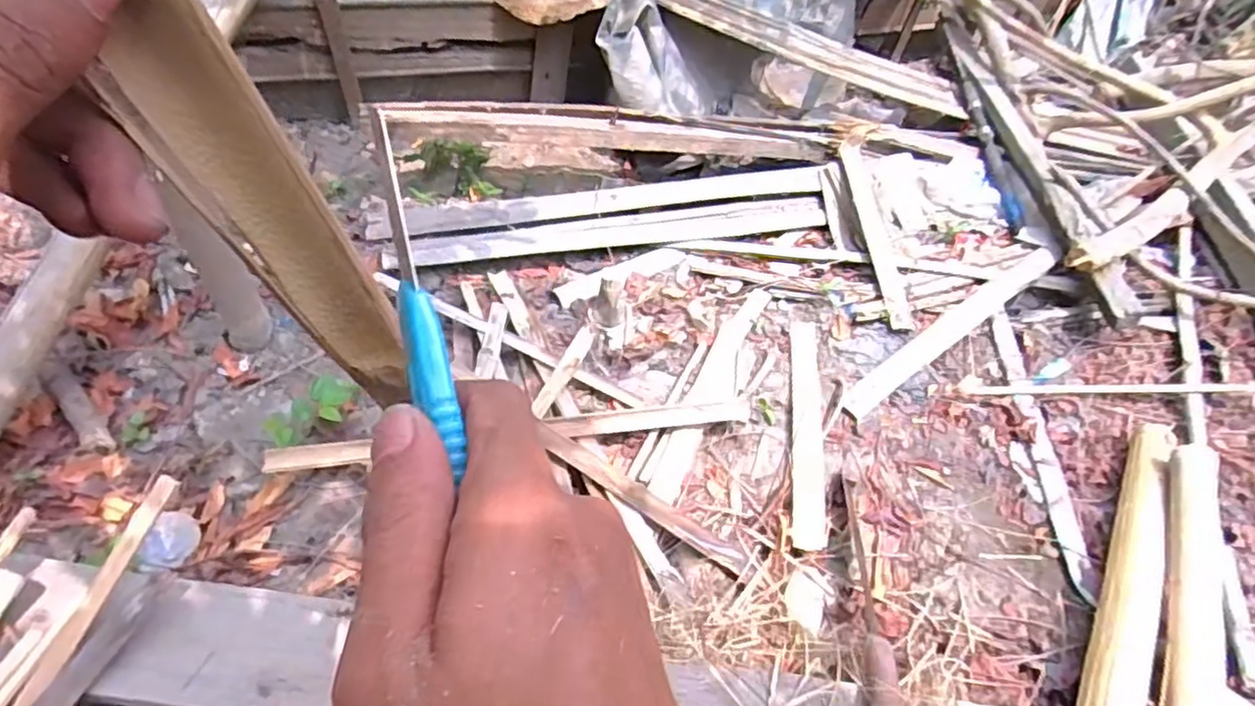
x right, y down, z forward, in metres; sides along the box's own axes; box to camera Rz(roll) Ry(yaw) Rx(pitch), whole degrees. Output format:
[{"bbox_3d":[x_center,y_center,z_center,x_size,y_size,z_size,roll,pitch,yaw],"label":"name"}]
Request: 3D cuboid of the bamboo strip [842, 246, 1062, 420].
[{"bbox_3d":[0.557,-0.053,1.127,0.577,0.016,0.047,-30,55,-26],"label":"bamboo strip"}]

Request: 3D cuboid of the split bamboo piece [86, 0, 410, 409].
[{"bbox_3d":[-0.087,-0.036,0.162,0.025,0.153,0.007,-12,51,-1],"label":"split bamboo piece"}]

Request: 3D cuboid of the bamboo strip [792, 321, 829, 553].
[{"bbox_3d":[0.263,0.095,0.980,0.044,0.014,0.425,6,43,8],"label":"bamboo strip"}]

